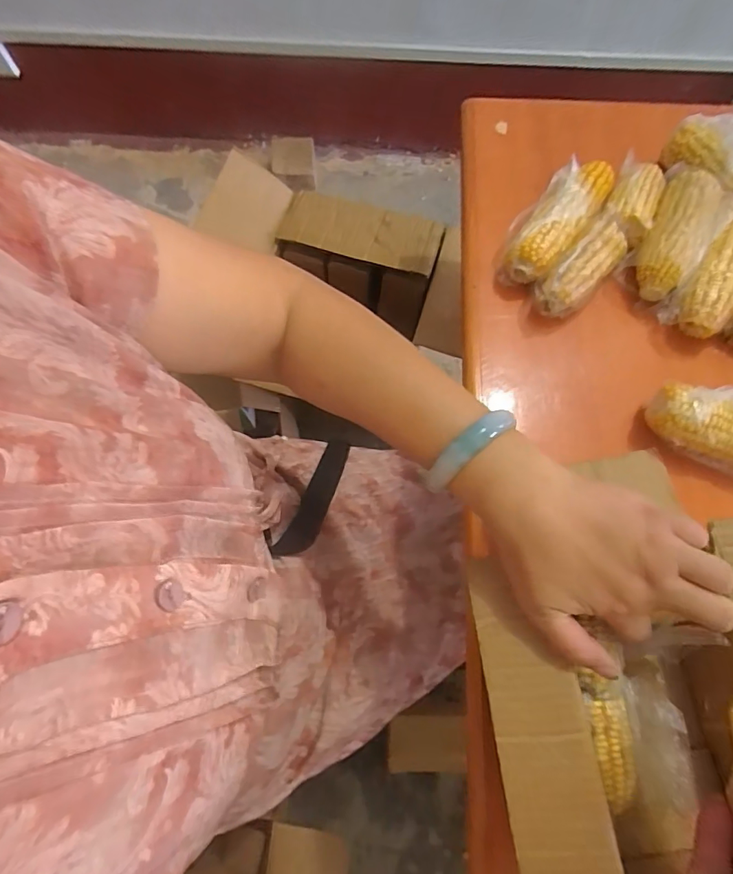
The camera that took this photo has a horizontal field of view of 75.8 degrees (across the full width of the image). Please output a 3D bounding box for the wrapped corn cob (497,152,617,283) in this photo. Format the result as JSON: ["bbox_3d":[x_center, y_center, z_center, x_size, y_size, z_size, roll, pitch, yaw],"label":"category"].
[{"bbox_3d":[0.189,-0.214,0.466,0.059,0.047,0.158,37,75,12],"label":"wrapped corn cob"}]

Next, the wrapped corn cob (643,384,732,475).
[{"bbox_3d":[0.302,-0.008,0.394,0.125,0.045,0.054,19,73,7],"label":"wrapped corn cob"}]

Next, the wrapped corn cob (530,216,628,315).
[{"bbox_3d":[0.199,-0.156,0.448,0.048,0.049,0.098,40,76,13],"label":"wrapped corn cob"}]

